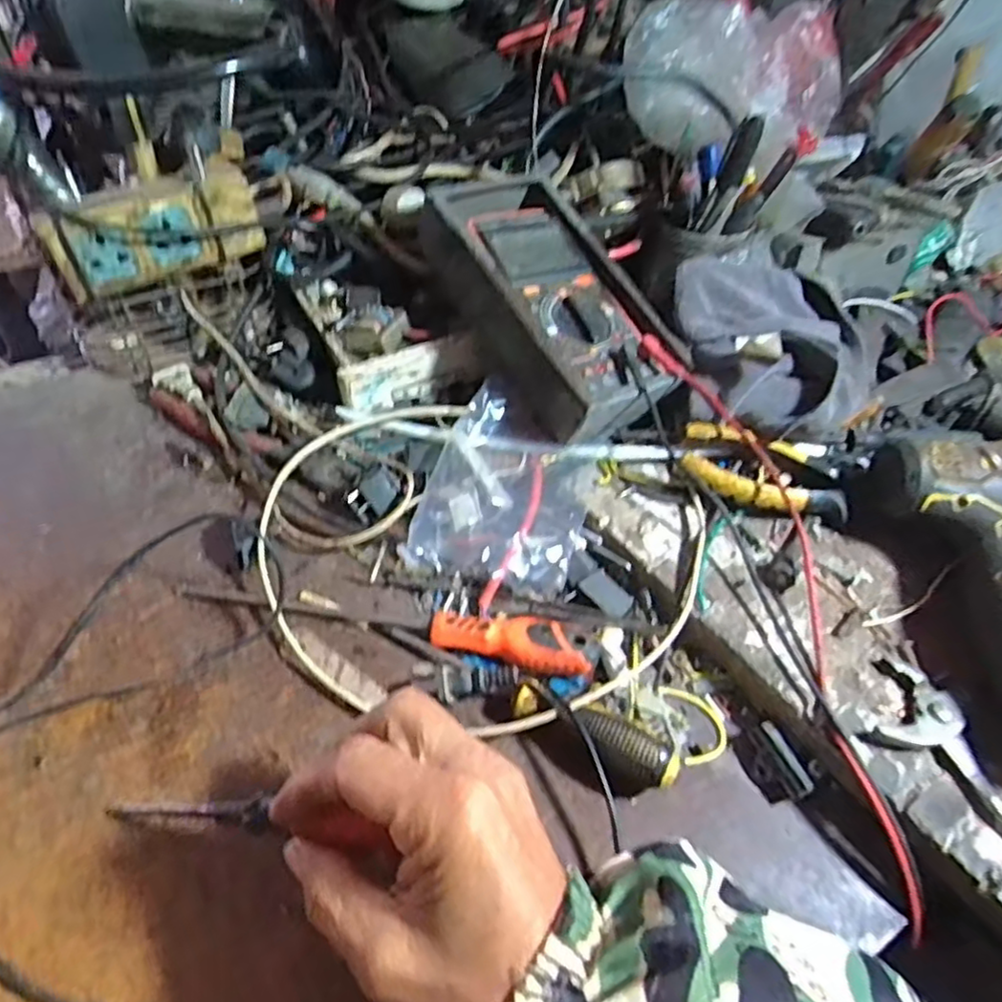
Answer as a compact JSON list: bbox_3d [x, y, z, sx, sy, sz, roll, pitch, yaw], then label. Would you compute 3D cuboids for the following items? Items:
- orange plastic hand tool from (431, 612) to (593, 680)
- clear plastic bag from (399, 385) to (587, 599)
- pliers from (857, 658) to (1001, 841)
[{"bbox_3d":[0.007,0.077,0.376,0.088,0.021,0.028,12,49,8],"label":"orange plastic hand tool"},{"bbox_3d":[0.010,-0.015,0.446,0.104,0.030,0.145,16,50,11],"label":"clear plastic bag"},{"bbox_3d":[0.235,0.134,0.308,0.049,0.012,0.140,-34,58,-28],"label":"pliers"}]

